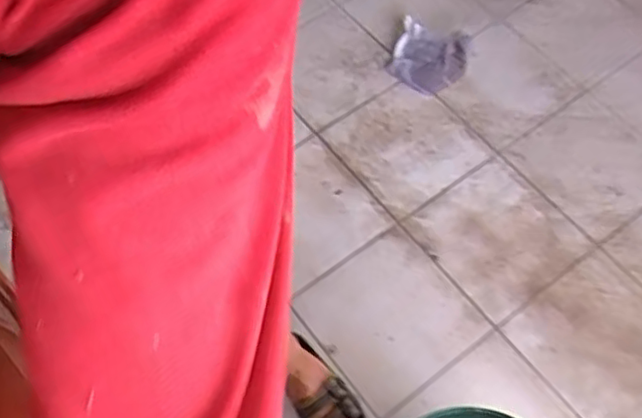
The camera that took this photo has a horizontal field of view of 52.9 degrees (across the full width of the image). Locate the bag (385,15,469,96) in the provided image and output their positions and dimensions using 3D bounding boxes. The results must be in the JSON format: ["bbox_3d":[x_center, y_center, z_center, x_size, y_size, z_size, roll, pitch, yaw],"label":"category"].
[{"bbox_3d":[0.262,-0.367,1.585,0.179,0.039,0.211,20,62,11],"label":"bag"}]

